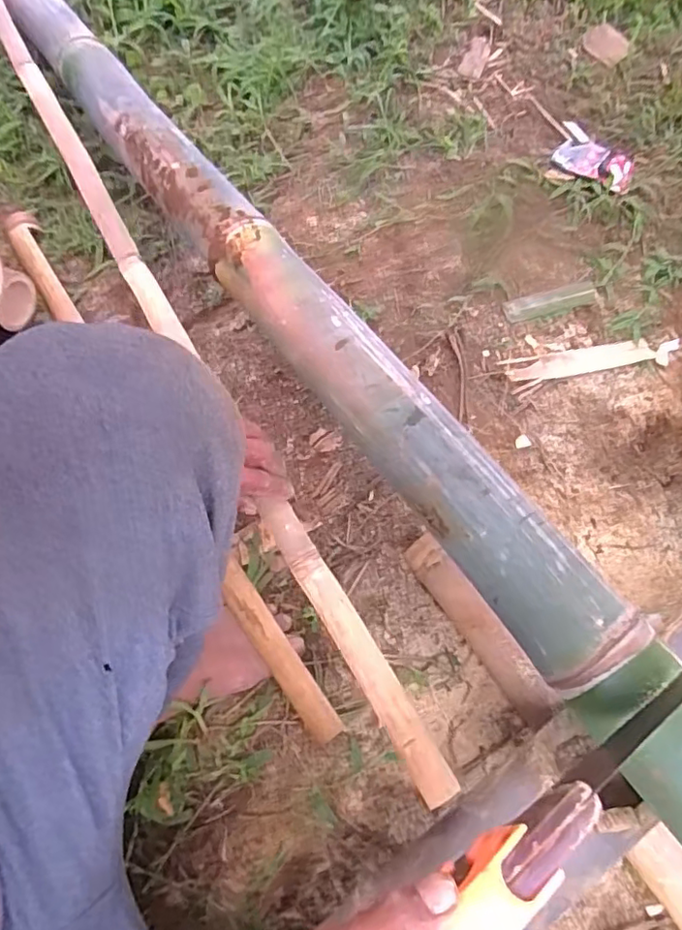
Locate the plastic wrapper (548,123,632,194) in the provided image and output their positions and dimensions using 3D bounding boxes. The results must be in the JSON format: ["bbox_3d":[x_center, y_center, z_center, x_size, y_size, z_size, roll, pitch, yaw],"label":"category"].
[{"bbox_3d":[0.413,-0.505,0.943,0.126,0.031,0.166,23,65,10],"label":"plastic wrapper"}]

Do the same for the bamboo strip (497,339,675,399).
[{"bbox_3d":[0.342,-0.141,0.776,0.256,0.006,0.052,-13,65,-8],"label":"bamboo strip"}]

